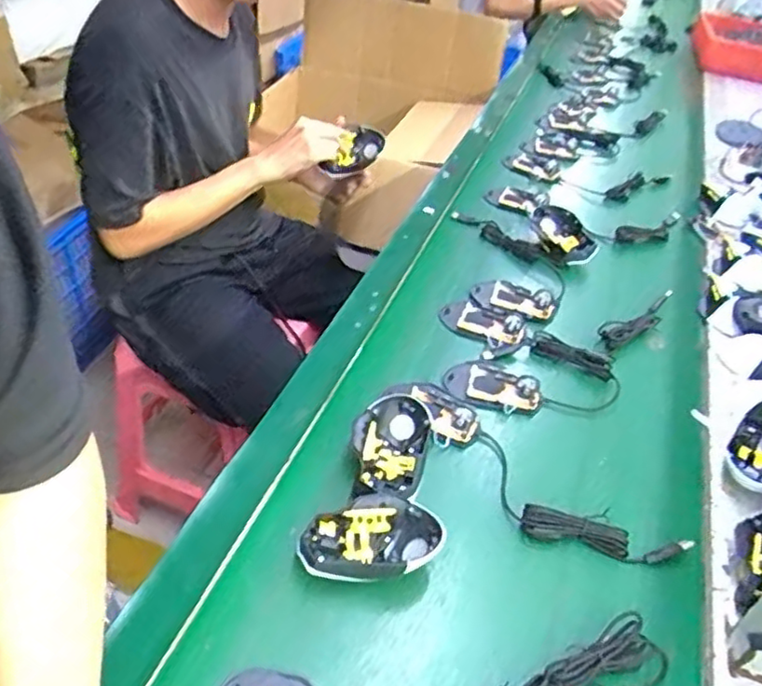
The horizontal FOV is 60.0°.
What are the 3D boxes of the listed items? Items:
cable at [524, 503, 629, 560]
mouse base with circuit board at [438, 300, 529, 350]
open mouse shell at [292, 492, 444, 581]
[{"bbox_3d":[0.179,0.174,0.609,0.095,0.014,0.026,17,43,10],"label":"cable"},{"bbox_3d":[0.129,-0.028,0.834,0.108,0.014,0.054,25,45,19],"label":"mouse base with circuit board"},{"bbox_3d":[-0.011,0.172,0.578,0.120,0.035,0.081,-8,41,-19],"label":"open mouse shell"}]

